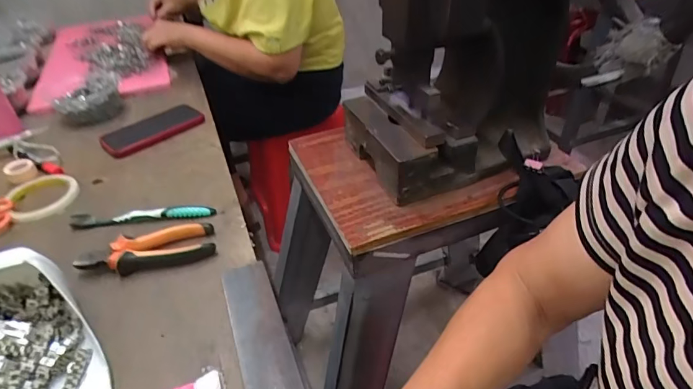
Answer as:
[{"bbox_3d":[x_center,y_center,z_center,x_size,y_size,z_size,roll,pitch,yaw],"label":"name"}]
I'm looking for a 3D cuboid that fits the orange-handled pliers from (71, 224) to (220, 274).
[{"bbox_3d":[-0.234,0.068,0.502,0.147,0.026,0.047,-12,39,-14],"label":"orange-handled pliers"}]

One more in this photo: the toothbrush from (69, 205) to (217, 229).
[{"bbox_3d":[-0.270,0.030,0.561,0.185,0.021,0.017,-3,37,-2],"label":"toothbrush"}]

